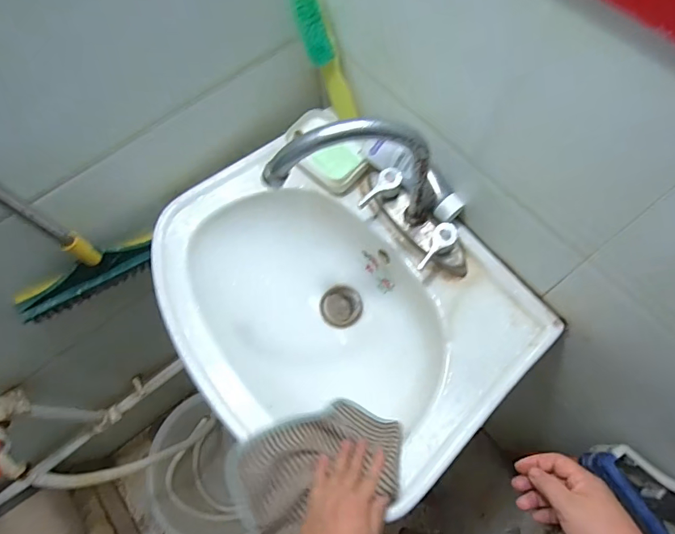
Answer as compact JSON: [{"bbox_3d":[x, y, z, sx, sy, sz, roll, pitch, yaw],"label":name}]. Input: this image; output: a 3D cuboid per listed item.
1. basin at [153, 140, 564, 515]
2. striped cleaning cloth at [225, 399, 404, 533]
[{"bbox_3d":[-0.020,0.061,0.600,0.496,0.142,0.368,39,75,17],"label":"basin"},{"bbox_3d":[-0.020,0.224,0.503,0.190,0.102,0.111,-13,68,-2],"label":"striped cleaning cloth"}]

